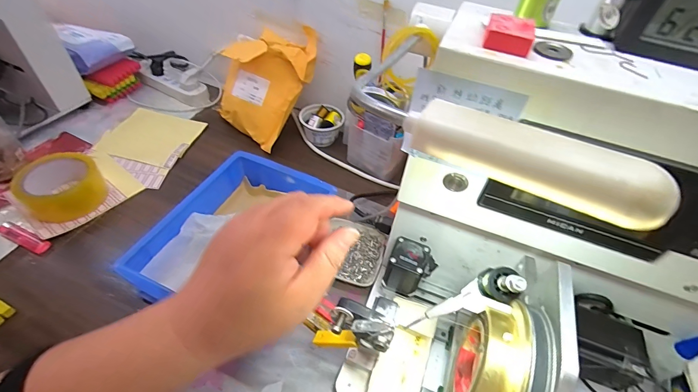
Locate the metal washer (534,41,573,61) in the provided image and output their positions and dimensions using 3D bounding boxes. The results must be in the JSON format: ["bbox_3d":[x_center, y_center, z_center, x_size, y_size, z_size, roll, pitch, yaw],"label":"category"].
[{"bbox_3d":[0.136,-0.097,0.229,0.021,0.005,0.021,3,47,-3],"label":"metal washer"}]

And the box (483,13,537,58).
[{"bbox_3d":[0.106,-0.107,0.227,0.030,0.012,0.032,19,49,11],"label":"box"}]

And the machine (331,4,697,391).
[{"bbox_3d":[0.183,0.100,0.287,0.345,0.350,0.230,21,49,13],"label":"machine"}]

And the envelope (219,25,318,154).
[{"bbox_3d":[-0.158,-0.213,0.623,0.149,0.226,0.063,31,15,2],"label":"envelope"}]

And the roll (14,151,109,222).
[{"bbox_3d":[-0.454,-0.016,0.544,0.104,0.053,0.109,29,51,19],"label":"roll"}]

